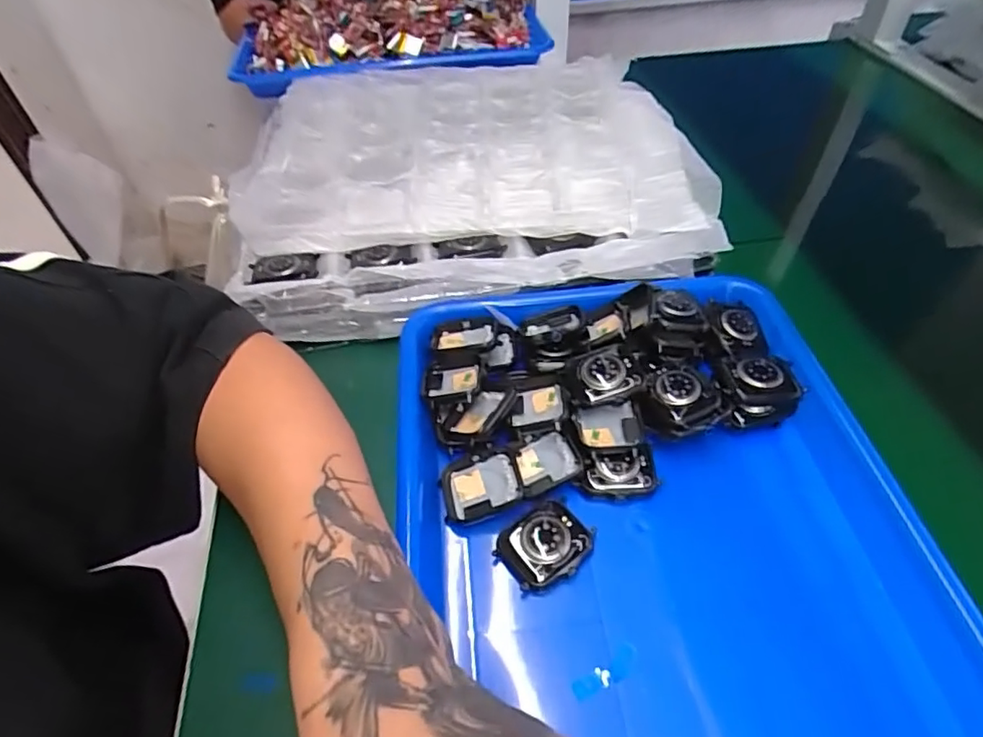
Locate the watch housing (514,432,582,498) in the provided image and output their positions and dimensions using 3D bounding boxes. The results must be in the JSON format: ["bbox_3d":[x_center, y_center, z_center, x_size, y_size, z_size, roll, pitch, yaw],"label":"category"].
[{"bbox_3d":[0.031,0.055,0.327,0.036,0.013,0.033,-12,49,-8],"label":"watch housing"}]

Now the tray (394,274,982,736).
[{"bbox_3d":[0.082,0.082,0.301,0.253,0.045,0.335,-5,51,-3],"label":"tray"}]

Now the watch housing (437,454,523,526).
[{"bbox_3d":[-0.007,0.066,0.319,0.041,0.012,0.038,-12,52,-9],"label":"watch housing"}]

